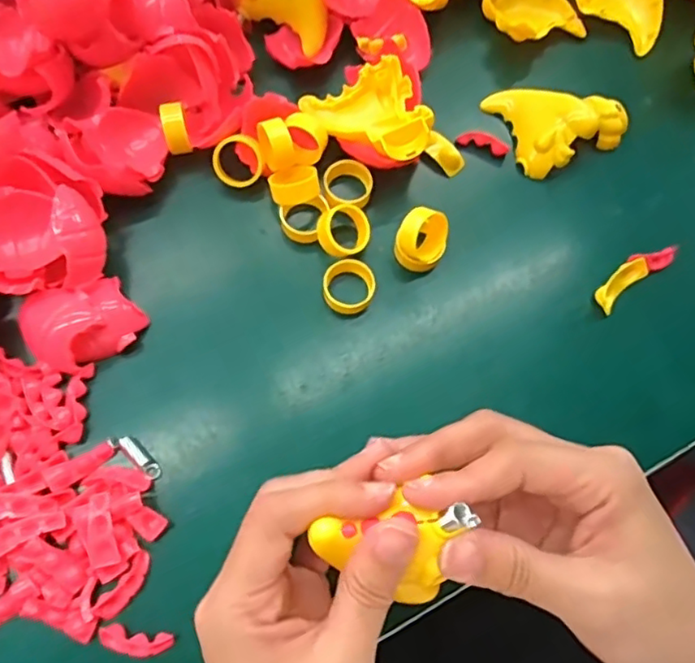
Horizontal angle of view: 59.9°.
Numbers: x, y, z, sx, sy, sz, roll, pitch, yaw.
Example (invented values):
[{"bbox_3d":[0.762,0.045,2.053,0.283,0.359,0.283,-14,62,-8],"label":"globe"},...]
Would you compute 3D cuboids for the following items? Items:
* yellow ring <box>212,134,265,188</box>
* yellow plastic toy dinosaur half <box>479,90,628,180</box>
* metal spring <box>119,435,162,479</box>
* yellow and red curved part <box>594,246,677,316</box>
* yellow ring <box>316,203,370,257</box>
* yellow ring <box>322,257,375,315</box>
[{"bbox_3d":[-0.056,-0.087,0.310,0.026,0.006,0.026,-3,104,-13],"label":"yellow ring"},{"bbox_3d":[0.118,-0.120,0.336,0.061,0.026,0.055,-26,74,-11],"label":"yellow plastic toy dinosaur half"},{"bbox_3d":[-0.093,0.056,0.272,0.007,0.007,0.023,-41,77,-15],"label":"metal spring"},{"bbox_3d":[0.151,-0.030,0.316,0.055,0.014,0.015,-36,76,-14],"label":"yellow and red curved part"},{"bbox_3d":[-0.002,-0.051,0.303,0.026,0.008,0.025,3,81,-20],"label":"yellow ring"},{"bbox_3d":[0.000,-0.021,0.301,0.025,0.016,0.025,1,70,-2],"label":"yellow ring"}]

